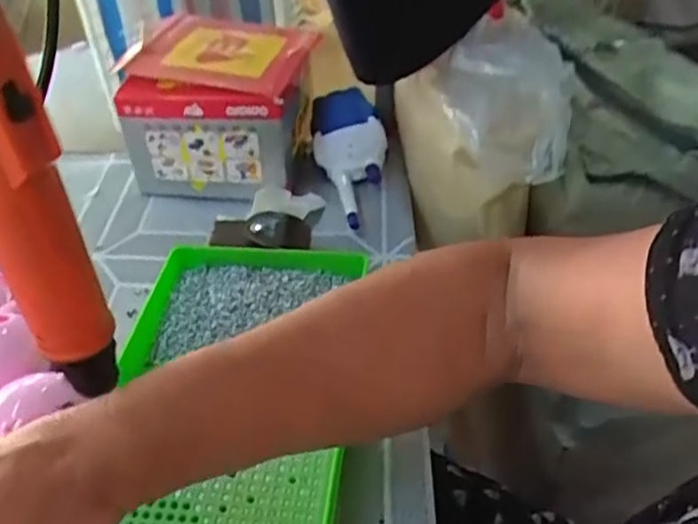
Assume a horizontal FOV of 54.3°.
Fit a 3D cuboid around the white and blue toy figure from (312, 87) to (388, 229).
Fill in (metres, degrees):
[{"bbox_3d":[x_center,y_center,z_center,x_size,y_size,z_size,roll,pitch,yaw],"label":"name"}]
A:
[{"bbox_3d":[0.001,-0.096,0.593,0.061,0.063,0.152,-4,41,-1],"label":"white and blue toy figure"}]

